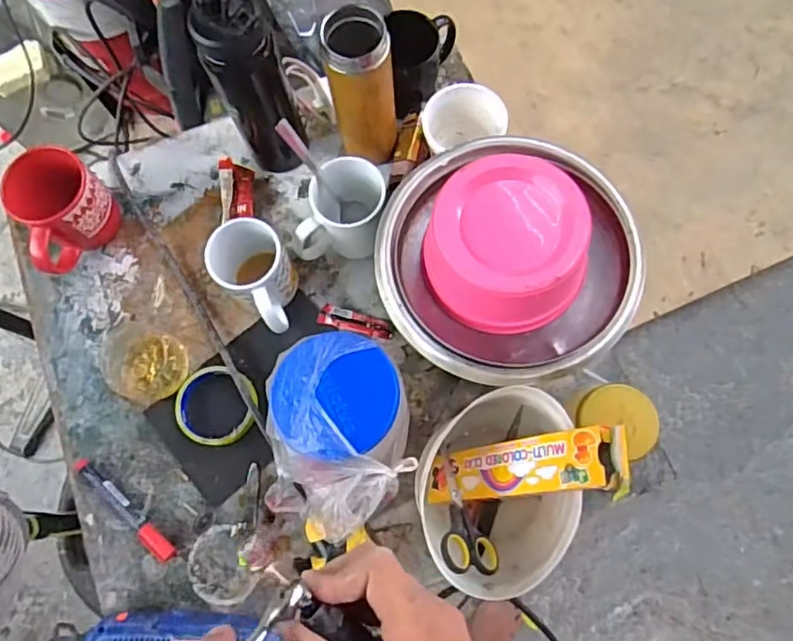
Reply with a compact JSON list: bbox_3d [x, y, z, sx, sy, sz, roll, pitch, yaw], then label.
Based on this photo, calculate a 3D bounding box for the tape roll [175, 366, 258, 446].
[{"bbox_3d":[-0.200,0.094,0.661,0.090,0.013,0.086,-1,74,2],"label":"tape roll"}]

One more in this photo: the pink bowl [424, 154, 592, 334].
[{"bbox_3d":[0.103,-0.071,0.564,0.138,0.079,0.149,-1,74,3],"label":"pink bowl"}]

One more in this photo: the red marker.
[{"bbox_3d":[-0.296,0.203,0.643,0.146,0.016,0.022,41,80,12],"label":"red marker"}]

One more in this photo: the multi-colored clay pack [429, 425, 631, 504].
[{"bbox_3d":[0.107,0.135,0.541,0.021,0.223,0.052,6,70,-37],"label":"multi-colored clay pack"}]

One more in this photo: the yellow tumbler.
[{"bbox_3d":[-0.036,-0.243,0.654,0.066,0.202,0.056,-7,74,0],"label":"yellow tumbler"}]

